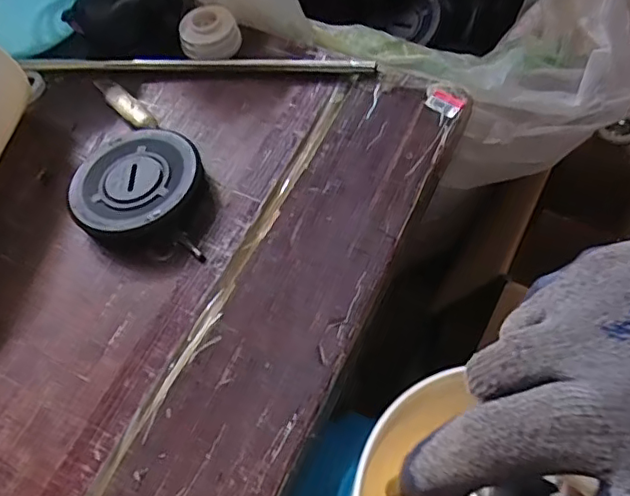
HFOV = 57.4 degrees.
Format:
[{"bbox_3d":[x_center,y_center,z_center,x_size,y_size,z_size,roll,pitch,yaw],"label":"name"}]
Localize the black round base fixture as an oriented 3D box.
[{"bbox_3d":[-0.175,-0.060,0.572,0.127,0.039,0.135,-2,60,3],"label":"black round base fixture"}]

